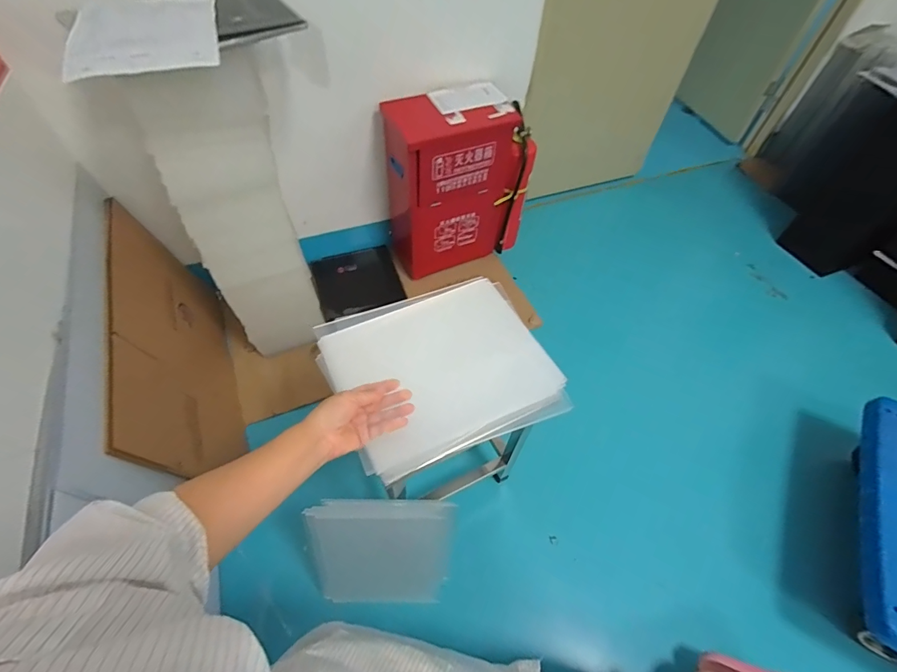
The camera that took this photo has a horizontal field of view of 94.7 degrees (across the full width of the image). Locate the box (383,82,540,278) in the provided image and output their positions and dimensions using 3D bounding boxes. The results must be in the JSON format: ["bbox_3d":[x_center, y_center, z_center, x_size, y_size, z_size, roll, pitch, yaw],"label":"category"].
[{"bbox_3d":[0.049,-0.498,1.381,0.470,0.524,0.209,-18,56,-16],"label":"box"}]

